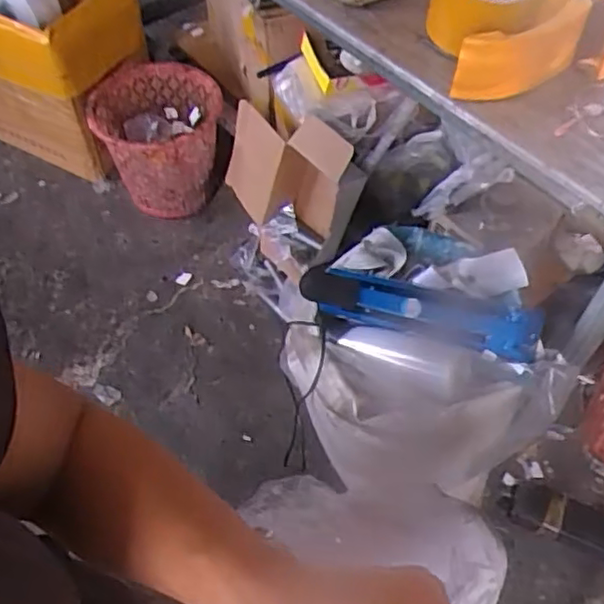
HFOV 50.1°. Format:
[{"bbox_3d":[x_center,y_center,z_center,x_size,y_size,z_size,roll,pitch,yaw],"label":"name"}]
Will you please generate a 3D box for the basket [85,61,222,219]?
[{"bbox_3d":[-0.321,-0.361,1.485,0.280,0.238,0.254,-5,55,-3],"label":"basket"}]

